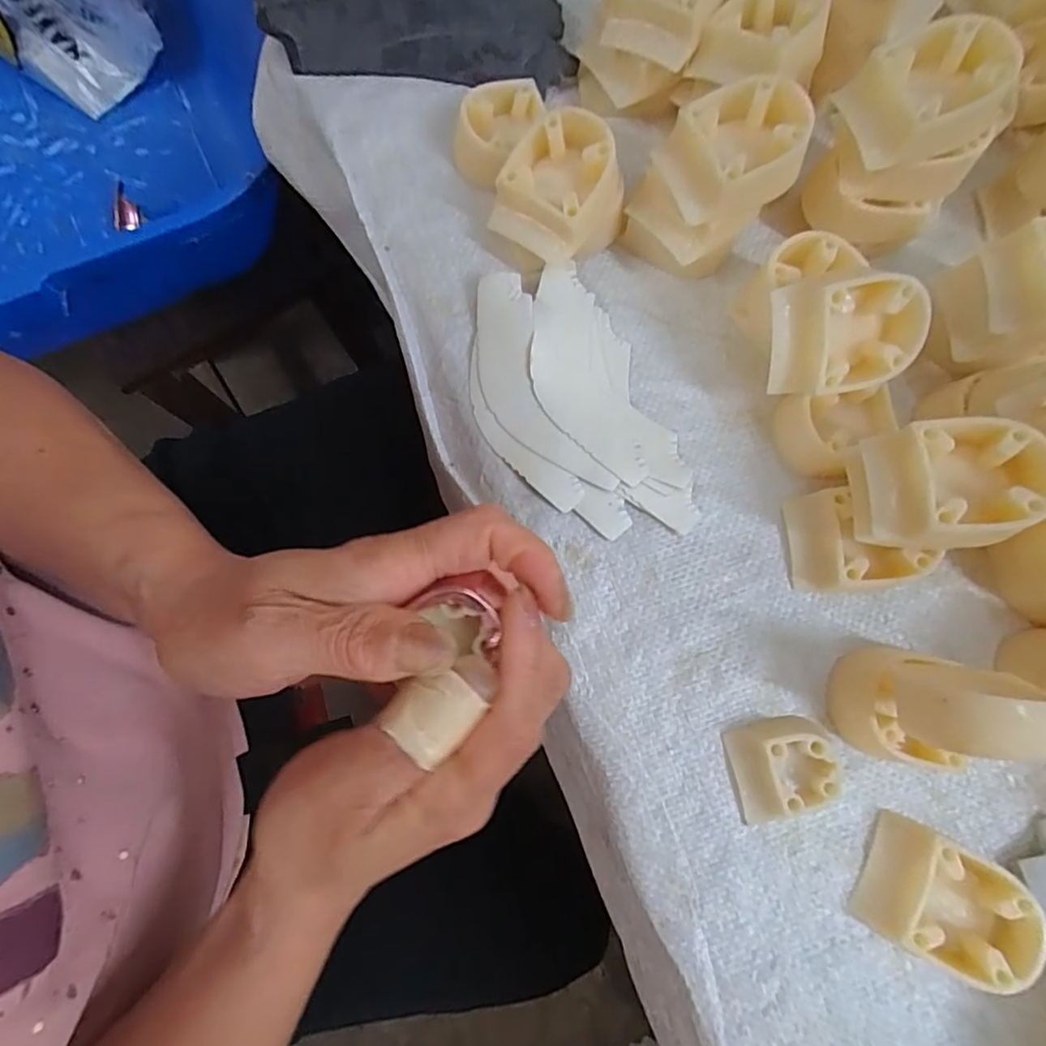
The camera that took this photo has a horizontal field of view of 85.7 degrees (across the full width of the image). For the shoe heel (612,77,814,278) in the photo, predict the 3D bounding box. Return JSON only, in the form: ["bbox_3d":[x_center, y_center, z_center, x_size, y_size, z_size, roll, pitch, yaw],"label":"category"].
[{"bbox_3d":[0.090,-0.160,0.268,0.056,0.061,0.064,38,82,6],"label":"shoe heel"}]

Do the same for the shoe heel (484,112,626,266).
[{"bbox_3d":[0.017,-0.155,0.270,0.049,0.041,0.054,36,81,6],"label":"shoe heel"}]

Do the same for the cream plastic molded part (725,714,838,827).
[{"bbox_3d":[0.110,0.104,0.238,0.038,0.016,0.037,-12,80,-2],"label":"cream plastic molded part"}]

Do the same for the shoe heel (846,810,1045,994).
[{"bbox_3d":[0.170,0.153,0.226,0.056,0.022,0.045,27,81,5],"label":"shoe heel"}]

